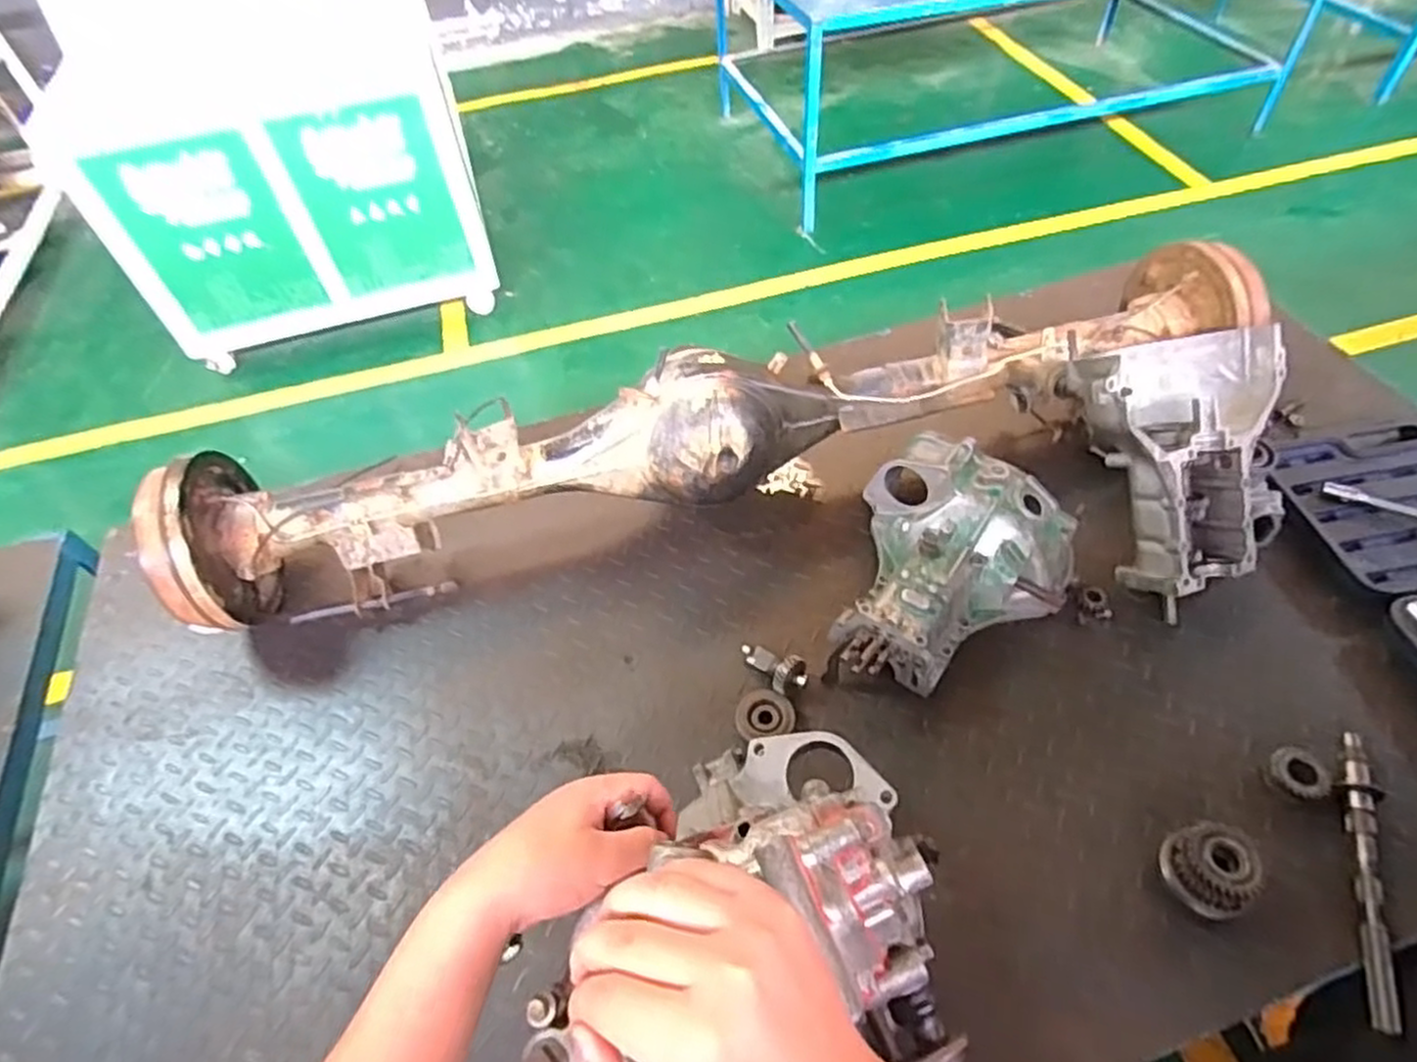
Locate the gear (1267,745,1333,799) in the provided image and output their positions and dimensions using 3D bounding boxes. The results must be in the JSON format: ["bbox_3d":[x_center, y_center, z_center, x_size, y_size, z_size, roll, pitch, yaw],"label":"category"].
[{"bbox_3d":[0.659,0.268,0.821,0.063,0.016,0.055,-24,53,-14],"label":"gear"}]

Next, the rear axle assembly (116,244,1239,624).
[{"bbox_3d":[0.037,-0.142,1.067,1.492,0.236,0.216,-14,52,-7],"label":"rear axle assembly"}]

